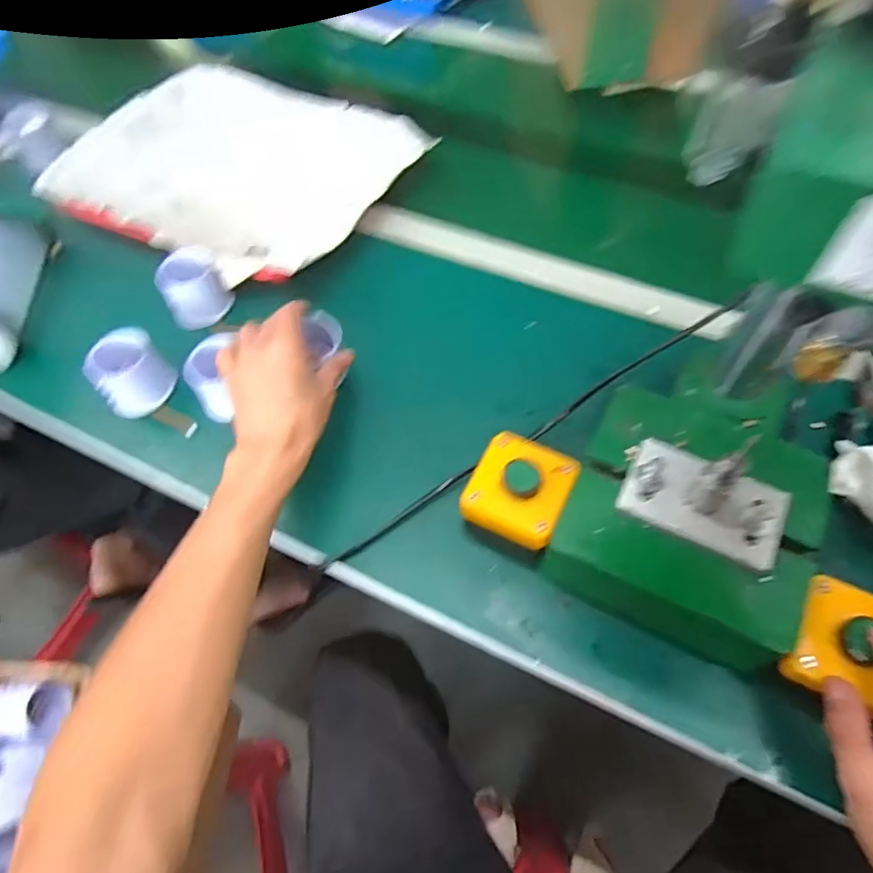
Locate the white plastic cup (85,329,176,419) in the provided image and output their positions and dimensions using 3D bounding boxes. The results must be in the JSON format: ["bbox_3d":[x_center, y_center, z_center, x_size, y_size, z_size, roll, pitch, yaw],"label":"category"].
[{"bbox_3d":[-0.276,-0.057,0.520,0.060,0.055,0.064,0,58,1],"label":"white plastic cup"}]

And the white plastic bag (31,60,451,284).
[{"bbox_3d":[-0.221,-0.308,0.647,0.340,0.042,0.285,20,60,13],"label":"white plastic bag"}]

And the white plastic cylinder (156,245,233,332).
[{"bbox_3d":[-0.240,-0.148,0.572,0.062,0.052,0.067,-31,62,-17],"label":"white plastic cylinder"}]

